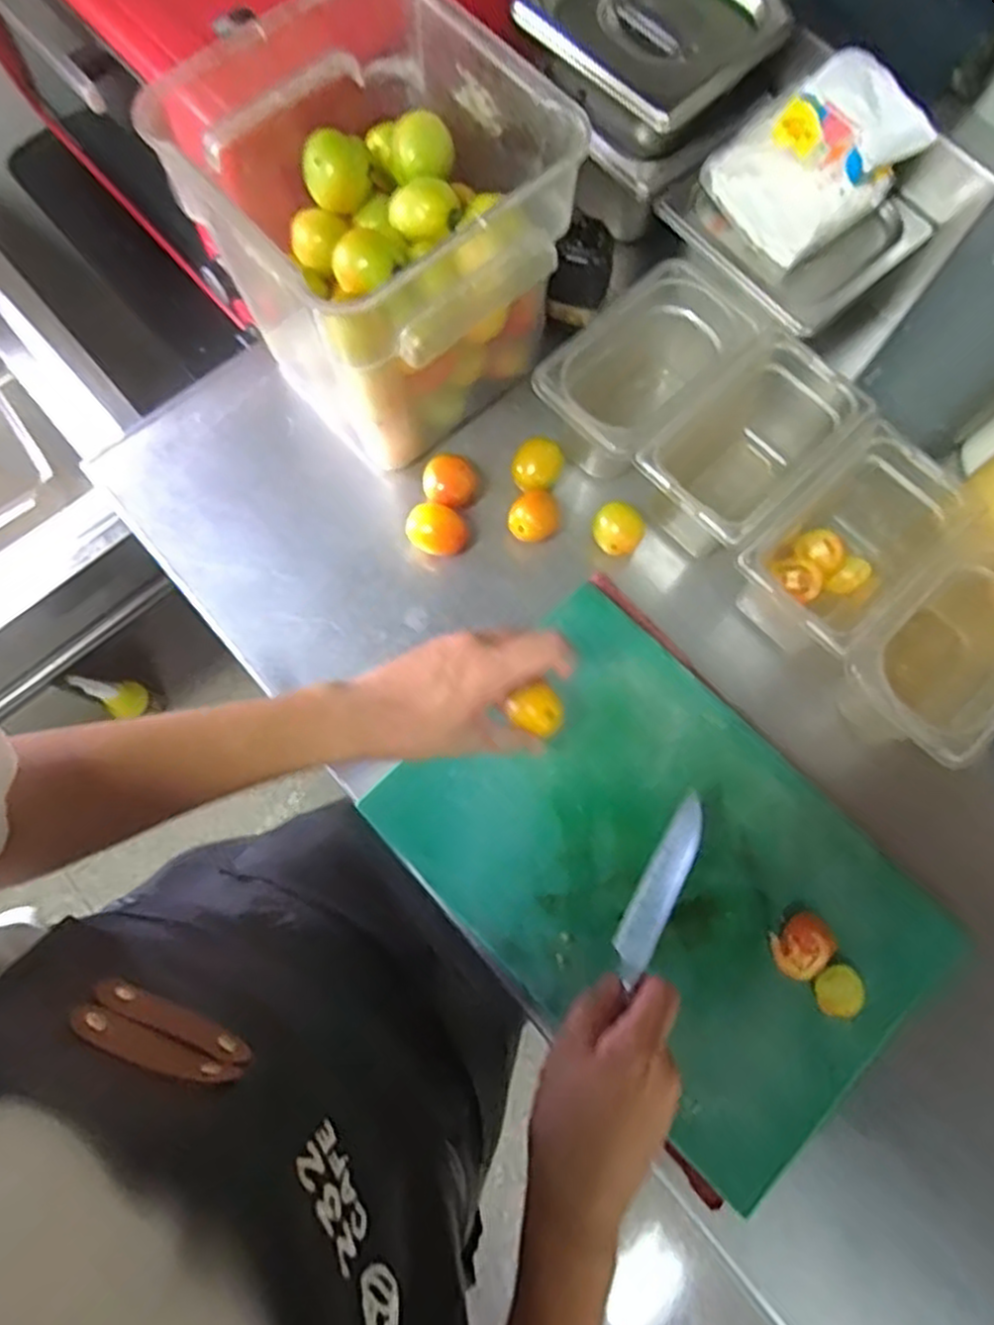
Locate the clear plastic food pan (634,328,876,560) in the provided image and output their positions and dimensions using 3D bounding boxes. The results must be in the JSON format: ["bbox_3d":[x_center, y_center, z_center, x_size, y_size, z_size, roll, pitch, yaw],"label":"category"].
[{"bbox_3d":[0.205,-0.169,0.613,0.189,0.106,0.105,-42,80,-10],"label":"clear plastic food pan"}]

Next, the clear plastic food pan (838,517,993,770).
[{"bbox_3d":[0.340,-0.012,0.573,0.104,0.112,0.186,44,80,10],"label":"clear plastic food pan"}]

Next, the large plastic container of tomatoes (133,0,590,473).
[{"bbox_3d":[-0.080,-0.312,0.568,0.213,0.220,0.229,-41,79,-10],"label":"large plastic container of tomatoes"}]

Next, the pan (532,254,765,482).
[{"bbox_3d":[0.125,-0.234,0.631,0.185,0.106,0.107,-44,80,-10],"label":"pan"}]

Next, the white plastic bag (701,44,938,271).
[{"bbox_3d":[0.241,-0.388,0.572,0.103,0.104,0.122,-34,78,-8],"label":"white plastic bag"}]

